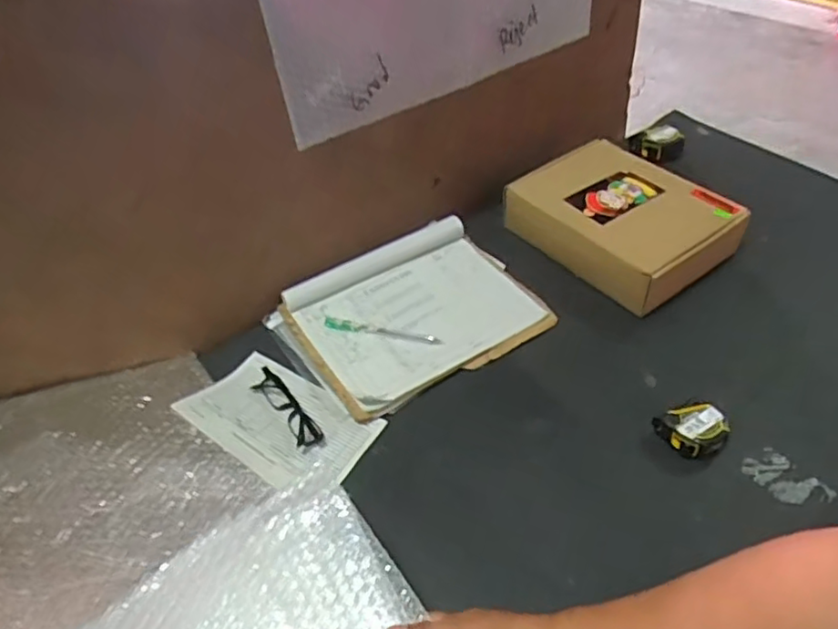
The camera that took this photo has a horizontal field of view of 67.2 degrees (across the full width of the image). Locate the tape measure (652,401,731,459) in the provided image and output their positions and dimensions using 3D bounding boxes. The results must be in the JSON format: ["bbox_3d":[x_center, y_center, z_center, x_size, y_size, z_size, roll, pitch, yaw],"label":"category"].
[{"bbox_3d":[0.297,0.122,0.678,0.063,0.037,0.065,-28,49,-21],"label":"tape measure"}]

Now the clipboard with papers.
[{"bbox_3d":[-0.006,-0.007,0.835,0.291,0.027,0.238,-26,48,-19],"label":"clipboard with papers"}]

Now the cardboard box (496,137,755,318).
[{"bbox_3d":[0.292,-0.132,0.899,0.206,0.080,0.279,-30,50,-22],"label":"cardboard box"}]

